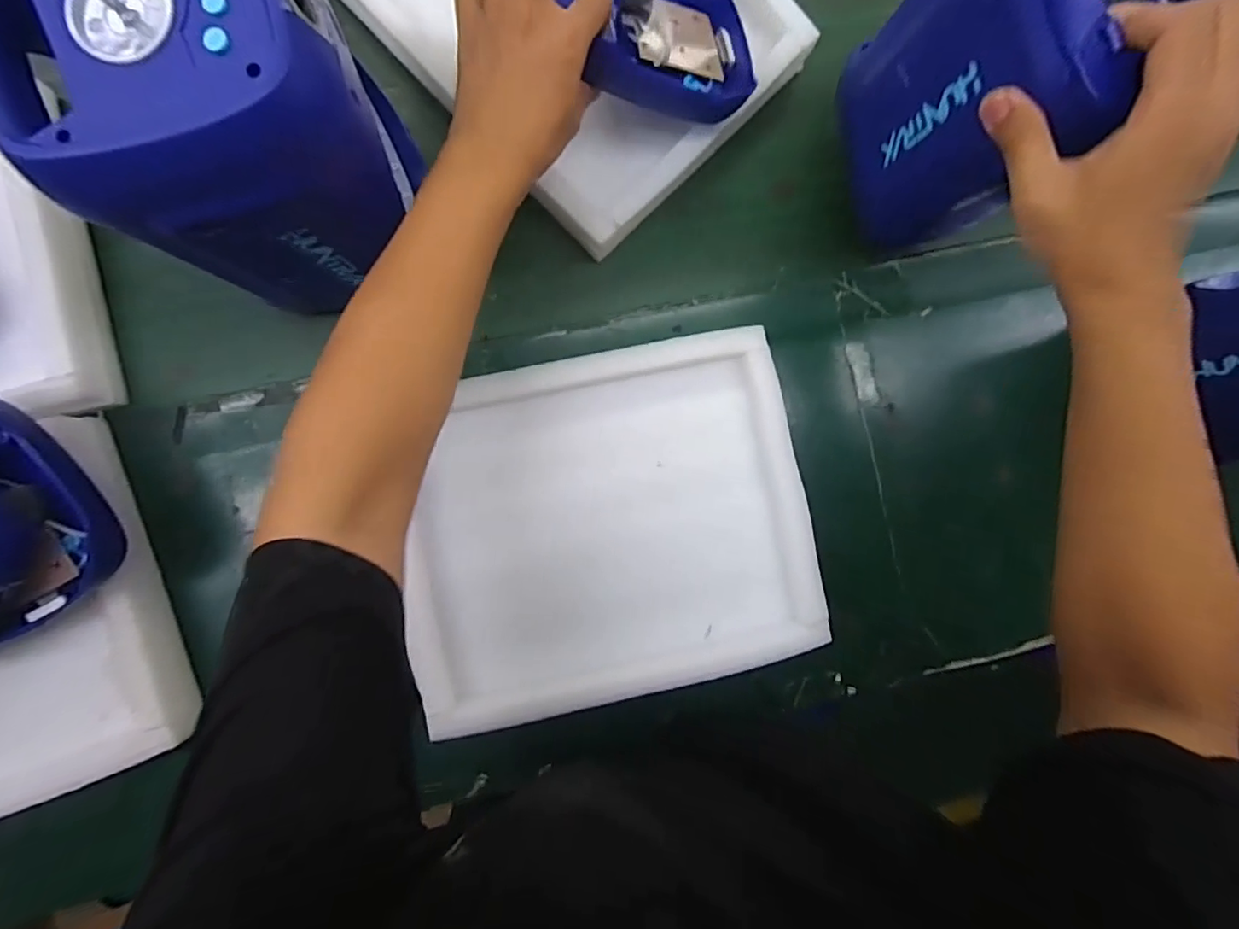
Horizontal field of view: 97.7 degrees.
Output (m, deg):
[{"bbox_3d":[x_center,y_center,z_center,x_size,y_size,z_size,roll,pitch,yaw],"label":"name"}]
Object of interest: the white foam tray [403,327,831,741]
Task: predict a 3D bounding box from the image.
[{"bbox_3d":[-0.010,0.057,0.482,0.340,0.040,0.302,-12,86,-1],"label":"white foam tray"}]

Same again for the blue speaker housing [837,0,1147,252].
[{"bbox_3d":[0.286,-0.280,0.380,0.155,0.184,0.154,-23,90,-5],"label":"blue speaker housing"}]

